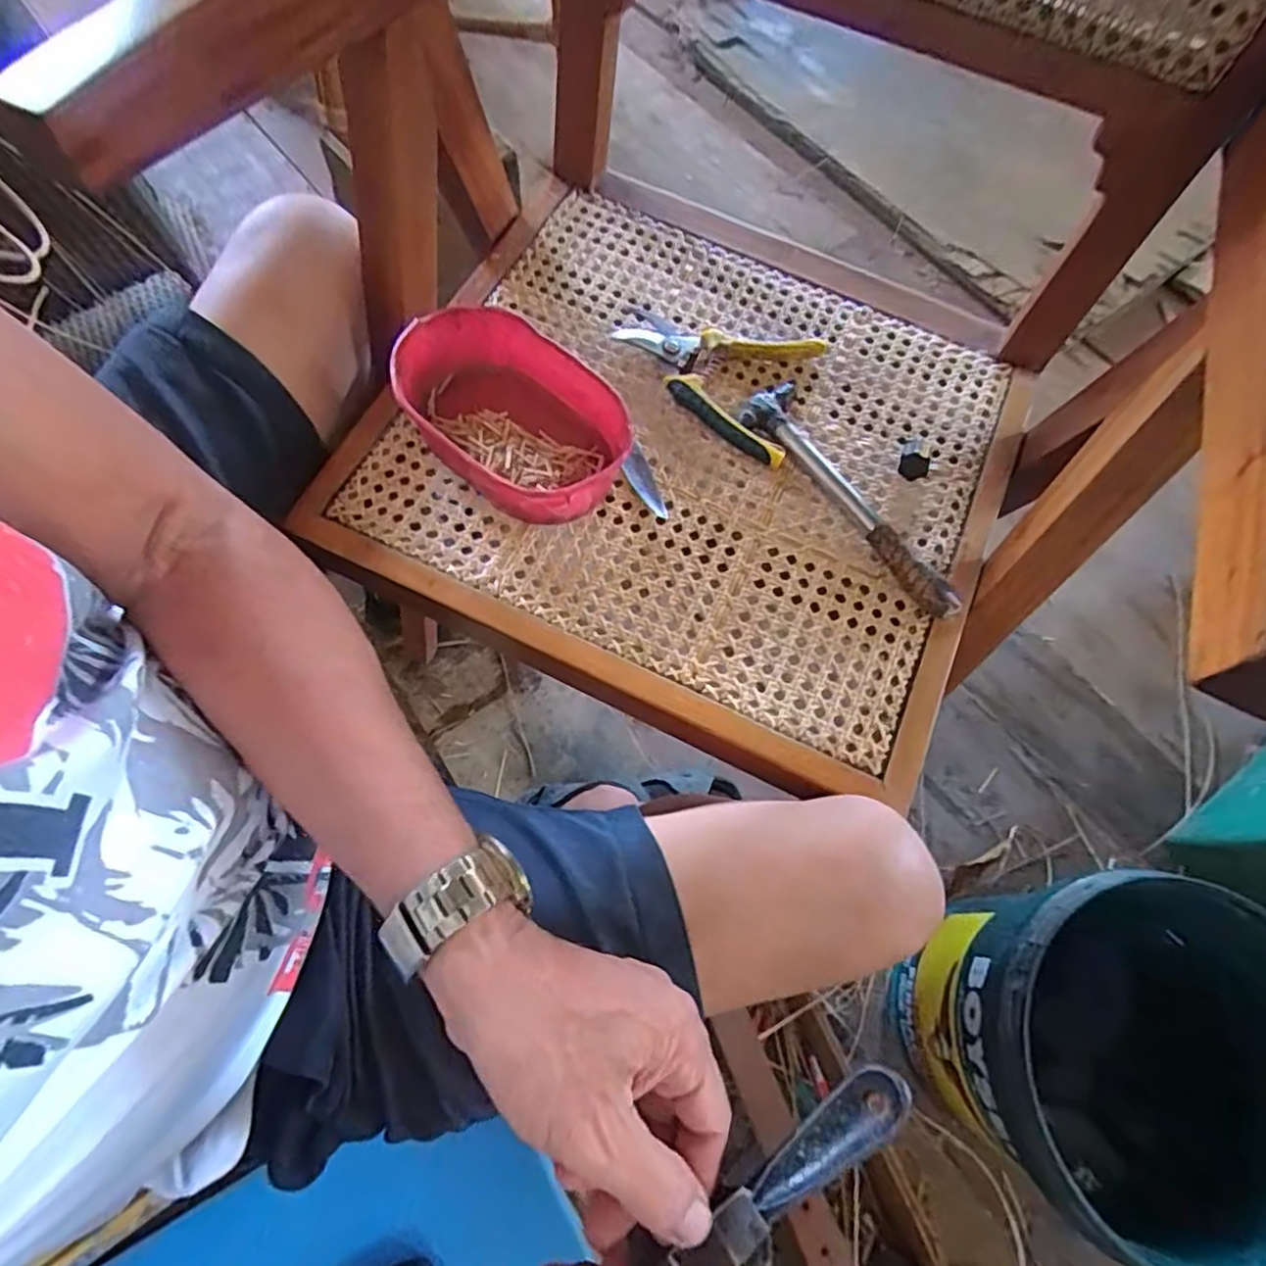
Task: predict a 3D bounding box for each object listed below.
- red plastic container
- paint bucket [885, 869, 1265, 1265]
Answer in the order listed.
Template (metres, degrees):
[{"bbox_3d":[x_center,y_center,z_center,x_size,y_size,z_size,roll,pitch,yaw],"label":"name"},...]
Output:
[{"bbox_3d":[-0.097,-0.167,0.528,0.197,0.059,0.123,41,70,12],"label":"red plastic container"},{"bbox_3d":[0.453,0.398,0.662,0.295,0.266,0.293,2,67,-4],"label":"paint bucket"}]

